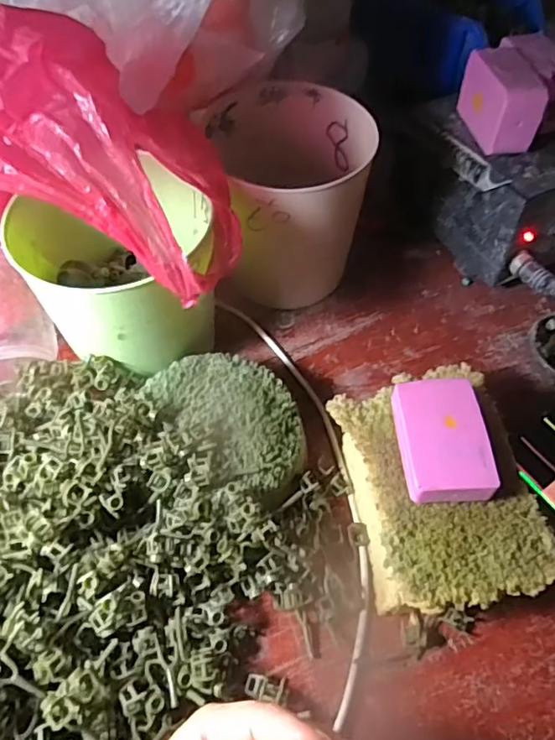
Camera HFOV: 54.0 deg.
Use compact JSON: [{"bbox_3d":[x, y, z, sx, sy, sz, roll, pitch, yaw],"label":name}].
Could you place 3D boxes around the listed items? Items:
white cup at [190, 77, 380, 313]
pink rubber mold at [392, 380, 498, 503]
[{"bbox_3d":[0.007,-0.123,0.395,0.104,0.109,0.114,-11,59,-8],"label":"white cup"},{"bbox_3d":[0.088,0.039,0.299,0.046,0.021,0.069,0,57,-1],"label":"pink rubber mold"}]

